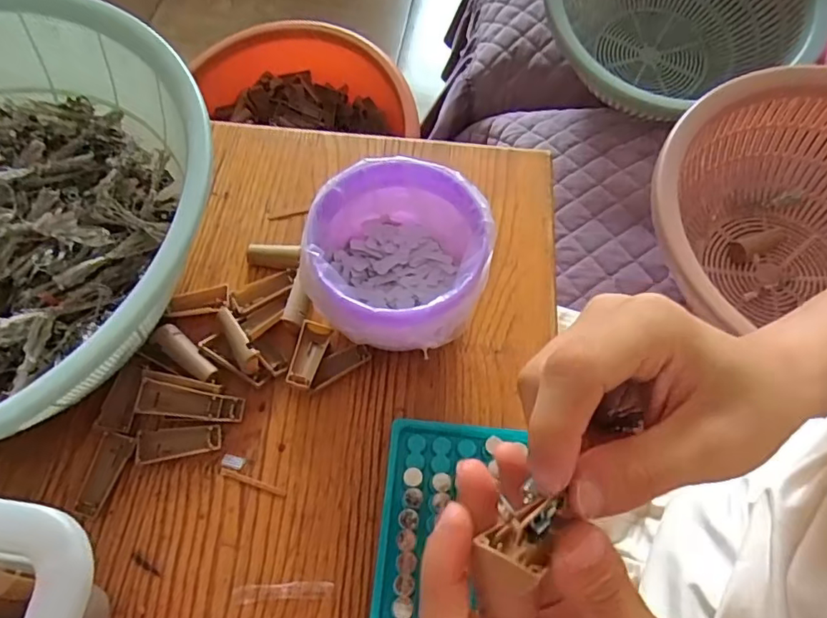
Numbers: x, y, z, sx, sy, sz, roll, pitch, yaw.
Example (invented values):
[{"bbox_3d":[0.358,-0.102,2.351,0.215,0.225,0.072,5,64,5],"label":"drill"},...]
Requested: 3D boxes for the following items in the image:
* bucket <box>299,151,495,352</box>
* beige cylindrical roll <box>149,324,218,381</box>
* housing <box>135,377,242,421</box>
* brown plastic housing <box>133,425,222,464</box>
[{"bbox_3d":[-0.010,-0.025,0.366,0.104,0.091,0.107,1,64,-1],"label":"bucket"},{"bbox_3d":[-0.153,0.029,0.375,0.050,0.011,0.017,34,68,14],"label":"beige cylindrical roll"},{"bbox_3d":[-0.141,0.060,0.357,0.063,0.011,0.021,13,63,-13],"label":"housing"},{"bbox_3d":[-0.147,0.084,0.352,0.048,0.011,0.020,-5,64,-4],"label":"brown plastic housing"}]

